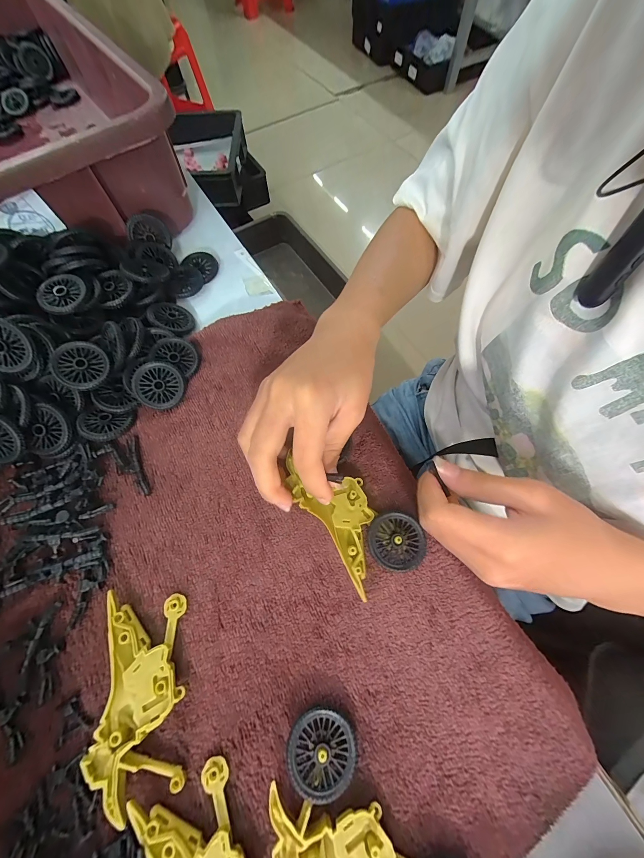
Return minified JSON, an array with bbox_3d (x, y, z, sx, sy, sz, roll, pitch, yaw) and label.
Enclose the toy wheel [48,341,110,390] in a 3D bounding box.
[{"bbox_3d":[-0.186,-0.049,0.233,0.036,0.006,0.036,46,70,-11],"label":"toy wheel"}]

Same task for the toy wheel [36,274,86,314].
[{"bbox_3d":[-0.210,-0.110,0.244,0.034,0.007,0.033,0,68,1],"label":"toy wheel"}]

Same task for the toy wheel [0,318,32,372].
[{"bbox_3d":[-0.230,-0.060,0.216,0.036,0.004,0.036,-4,110,-10],"label":"toy wheel"}]

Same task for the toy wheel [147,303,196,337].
[{"bbox_3d":[-0.135,-0.098,0.272,0.037,0.007,0.040,-18,67,-40],"label":"toy wheel"}]

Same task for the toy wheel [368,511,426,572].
[{"bbox_3d":[0.050,0.076,0.205,0.036,0.012,0.037,0,68,1],"label":"toy wheel"}]

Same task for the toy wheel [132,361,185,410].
[{"bbox_3d":[-0.131,-0.035,0.242,0.037,0.004,0.036,-1,94,-16],"label":"toy wheel"}]

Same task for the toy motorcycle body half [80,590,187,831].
[{"bbox_3d":[-0.107,0.154,0.178,0.047,0.010,0.100,-8,68,-2],"label":"toy motorcycle body half"}]

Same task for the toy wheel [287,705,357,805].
[{"bbox_3d":[0.000,0.178,0.166,0.036,0.013,0.037,0,68,1],"label":"toy wheel"}]

